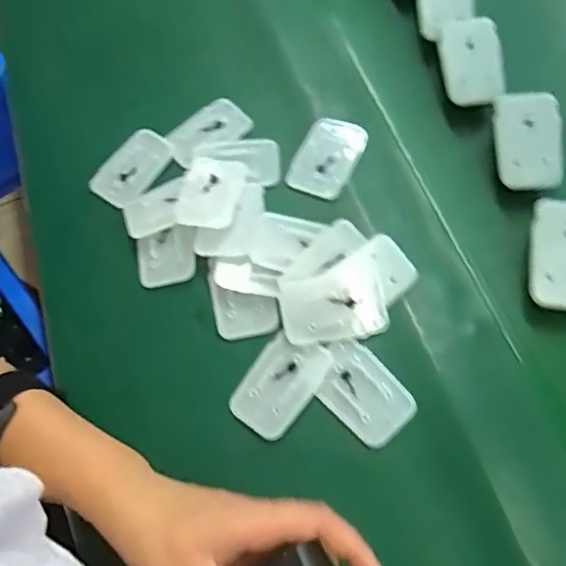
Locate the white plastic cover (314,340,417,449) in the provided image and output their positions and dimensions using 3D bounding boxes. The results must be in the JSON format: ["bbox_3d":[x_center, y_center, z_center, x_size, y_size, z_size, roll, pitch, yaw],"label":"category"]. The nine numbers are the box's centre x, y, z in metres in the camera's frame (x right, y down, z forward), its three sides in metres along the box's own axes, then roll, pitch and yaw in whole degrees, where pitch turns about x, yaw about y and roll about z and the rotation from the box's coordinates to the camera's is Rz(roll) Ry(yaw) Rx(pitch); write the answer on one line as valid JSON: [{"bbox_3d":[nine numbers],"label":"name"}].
[{"bbox_3d":[0.050,0.070,0.371,0.045,0.011,0.068,-43,67,-13],"label":"white plastic cover"}]

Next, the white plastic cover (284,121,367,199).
[{"bbox_3d":[0.037,-0.102,0.455,0.046,0.011,0.074,25,70,17],"label":"white plastic cover"}]

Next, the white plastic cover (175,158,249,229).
[{"bbox_3d":[-0.056,-0.070,0.439,0.051,0.009,0.065,3,60,12],"label":"white plastic cover"}]

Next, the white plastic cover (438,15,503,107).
[{"bbox_3d":[0.147,-0.173,0.447,0.045,0.009,0.069,-4,79,8],"label":"white plastic cover"}]

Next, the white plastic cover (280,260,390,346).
[{"bbox_3d":[0.034,0.015,0.388,0.069,0.004,0.049,-12,79,-1],"label":"white plastic cover"}]

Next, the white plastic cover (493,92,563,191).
[{"bbox_3d":[0.177,-0.103,0.416,0.050,0.008,0.069,-6,93,-9],"label":"white plastic cover"}]

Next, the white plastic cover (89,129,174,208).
[{"bbox_3d":[-0.123,-0.096,0.471,0.044,0.010,0.069,34,73,20],"label":"white plastic cover"}]

